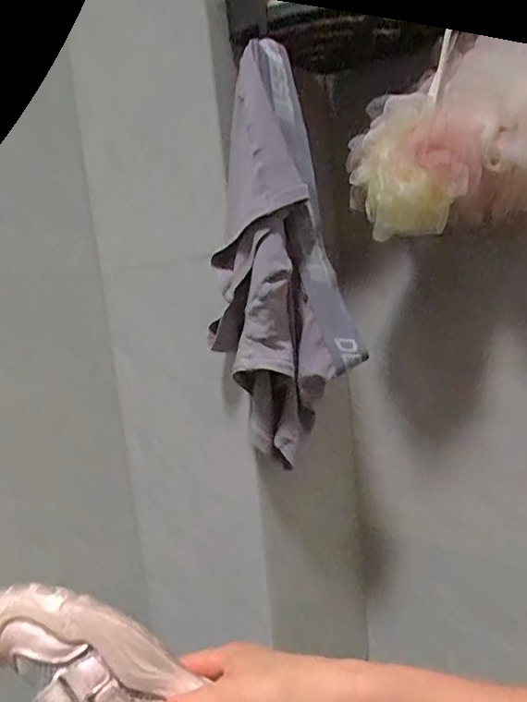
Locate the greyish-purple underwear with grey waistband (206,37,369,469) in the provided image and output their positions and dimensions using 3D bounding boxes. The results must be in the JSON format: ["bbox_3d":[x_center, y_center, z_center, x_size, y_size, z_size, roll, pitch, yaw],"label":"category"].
[{"bbox_3d":[0.017,-0.088,0.537,0.129,0.380,0.070,-4,13,-1],"label":"greyish-purple underwear with grey waistband"}]

